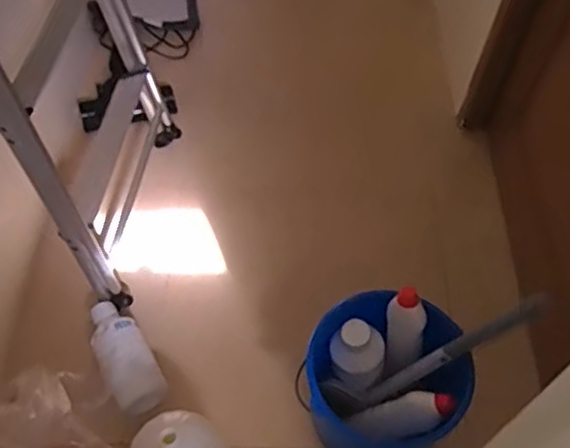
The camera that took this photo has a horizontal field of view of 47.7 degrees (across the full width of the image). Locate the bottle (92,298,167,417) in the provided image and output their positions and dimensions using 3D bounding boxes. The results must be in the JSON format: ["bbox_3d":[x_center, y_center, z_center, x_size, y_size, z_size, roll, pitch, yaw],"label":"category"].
[{"bbox_3d":[-0.305,0.237,1.205,0.091,0.088,0.223,-25,61,-20],"label":"bottle"}]

